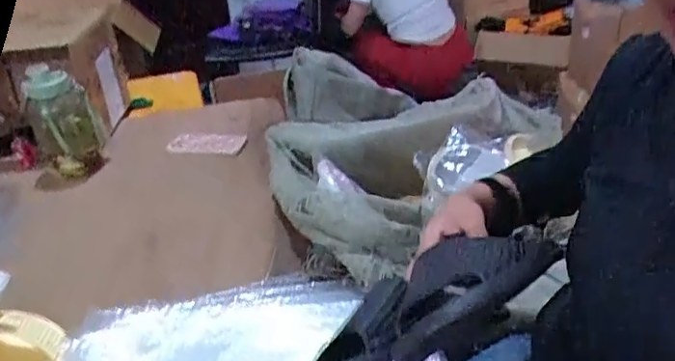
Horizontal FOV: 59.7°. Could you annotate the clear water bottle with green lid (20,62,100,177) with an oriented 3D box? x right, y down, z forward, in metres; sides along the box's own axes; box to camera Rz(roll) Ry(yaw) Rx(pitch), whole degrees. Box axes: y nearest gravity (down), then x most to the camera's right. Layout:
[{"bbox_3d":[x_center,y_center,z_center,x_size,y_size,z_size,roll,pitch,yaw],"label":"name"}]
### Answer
[{"bbox_3d":[-0.529,-0.125,1.130,0.109,0.186,0.101,-20,32,-24],"label":"clear water bottle with green lid"}]

